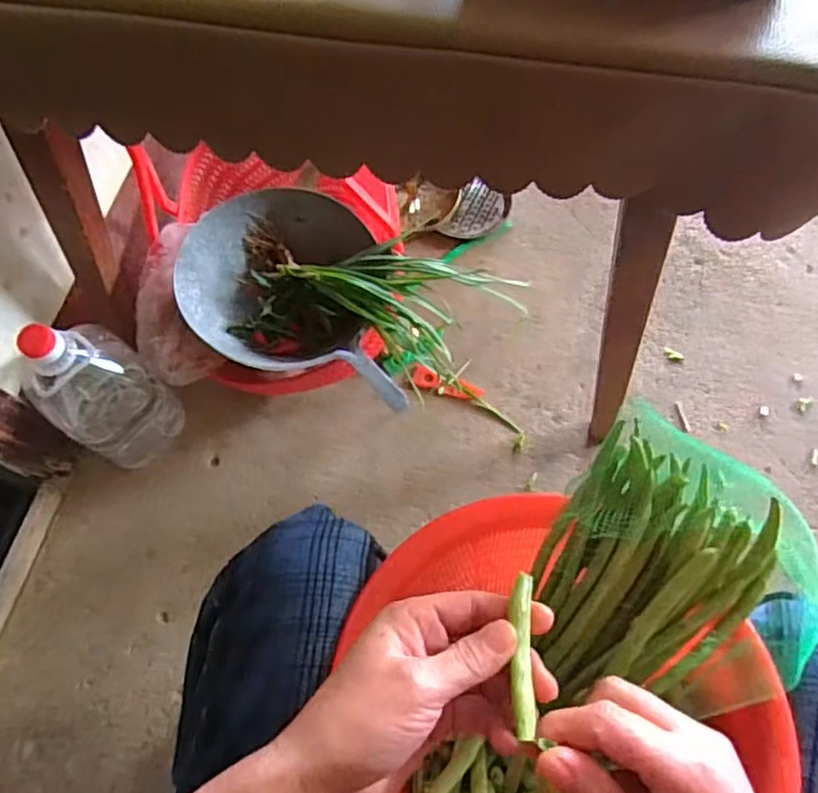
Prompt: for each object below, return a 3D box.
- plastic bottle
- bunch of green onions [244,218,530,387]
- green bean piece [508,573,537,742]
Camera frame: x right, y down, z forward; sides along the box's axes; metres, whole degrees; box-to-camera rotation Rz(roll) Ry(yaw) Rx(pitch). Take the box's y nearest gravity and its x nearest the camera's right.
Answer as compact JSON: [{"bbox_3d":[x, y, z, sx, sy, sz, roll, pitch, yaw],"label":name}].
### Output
[{"bbox_3d":[-0.369,-0.005,0.776,0.098,0.271,0.119,29,71,13],"label":"plastic bottle"},{"bbox_3d":[-0.054,-0.113,0.791,0.322,0.093,0.158,9,68,6],"label":"bunch of green onions"},{"bbox_3d":[0.052,0.116,0.295,0.010,0.004,0.072,4,54,3],"label":"green bean piece"}]

